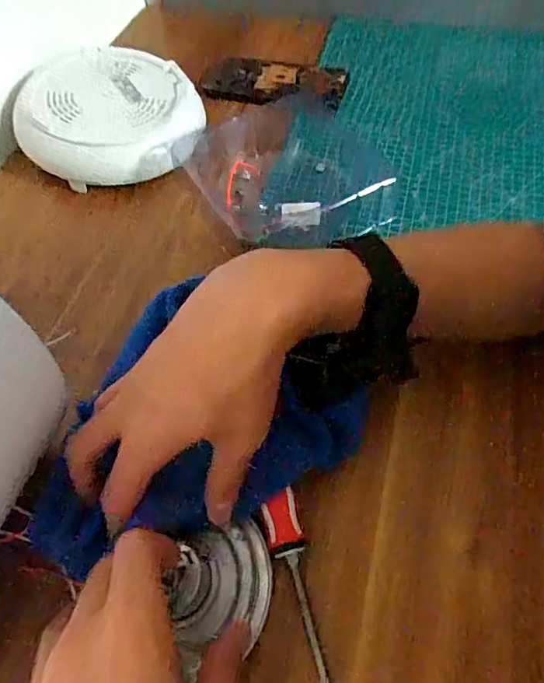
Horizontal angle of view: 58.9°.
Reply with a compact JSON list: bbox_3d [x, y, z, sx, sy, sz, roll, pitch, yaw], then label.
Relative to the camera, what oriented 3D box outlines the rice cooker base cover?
[{"bbox_3d":[-0.178,-0.252,0.539,0.190,0.066,0.180,-7,57,0],"label":"rice cooker base cover"}]

